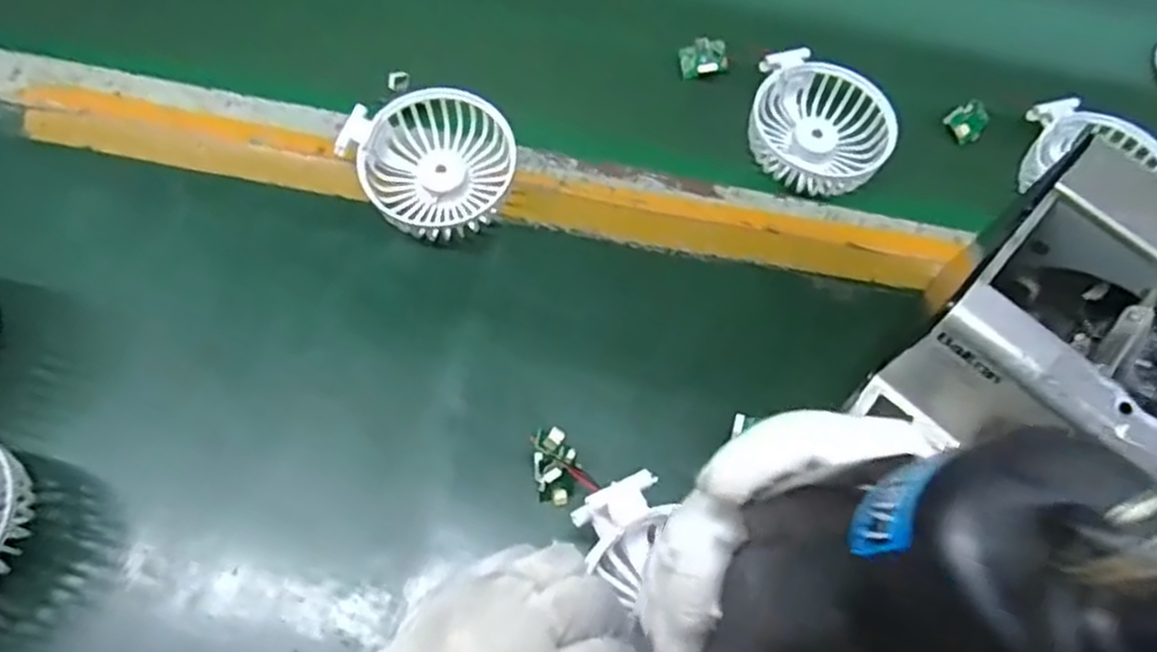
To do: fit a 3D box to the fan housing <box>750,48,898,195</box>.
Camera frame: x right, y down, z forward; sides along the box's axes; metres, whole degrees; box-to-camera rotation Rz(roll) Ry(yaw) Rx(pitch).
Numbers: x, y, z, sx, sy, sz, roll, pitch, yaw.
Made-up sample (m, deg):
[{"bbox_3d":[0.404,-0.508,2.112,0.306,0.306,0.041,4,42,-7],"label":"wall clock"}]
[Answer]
[{"bbox_3d":[0.152,-0.127,0.501,0.092,0.027,0.078,30,68,11],"label":"fan housing"}]

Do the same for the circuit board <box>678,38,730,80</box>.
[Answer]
[{"bbox_3d":[0.085,-0.182,0.532,0.031,0.010,0.024,-9,87,12],"label":"circuit board"}]

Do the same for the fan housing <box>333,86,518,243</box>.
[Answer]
[{"bbox_3d":[-0.084,-0.098,0.471,0.092,0.028,0.092,2,78,-11],"label":"fan housing"}]

